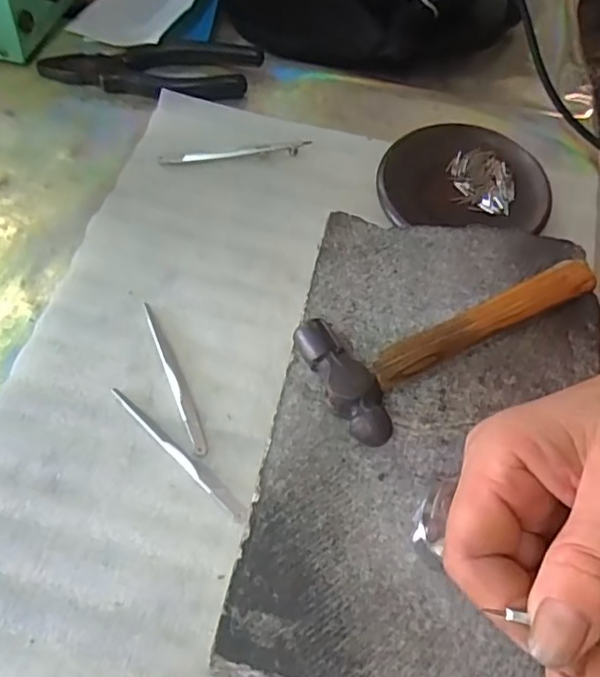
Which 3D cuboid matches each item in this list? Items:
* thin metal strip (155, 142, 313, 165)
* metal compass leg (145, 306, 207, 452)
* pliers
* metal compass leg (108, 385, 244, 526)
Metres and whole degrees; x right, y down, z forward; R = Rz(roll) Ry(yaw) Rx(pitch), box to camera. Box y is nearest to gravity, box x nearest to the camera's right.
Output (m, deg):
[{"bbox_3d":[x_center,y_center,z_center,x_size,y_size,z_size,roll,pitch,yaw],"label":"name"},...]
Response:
[{"bbox_3d":[-0.046,-0.133,0.428,0.107,0.004,0.009,-7,60,-6],"label":"thin metal strip"},{"bbox_3d":[-0.073,0.021,0.343,0.006,0.004,0.102,-20,63,-13],"label":"metal compass leg"},{"bbox_3d":[-0.115,-0.207,0.458,0.162,0.014,0.053,5,60,1],"label":"pliers"},{"bbox_3d":[-0.067,0.060,0.320,0.102,0.004,0.007,38,66,18],"label":"metal compass leg"}]

